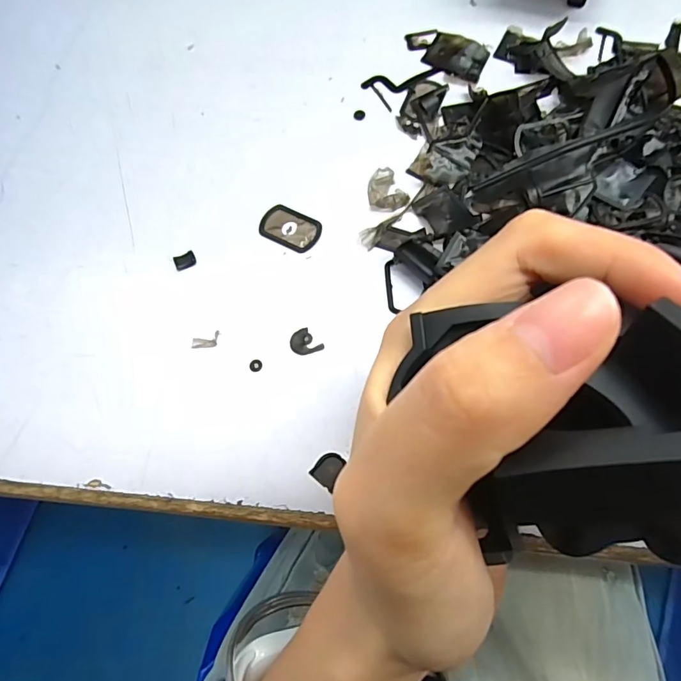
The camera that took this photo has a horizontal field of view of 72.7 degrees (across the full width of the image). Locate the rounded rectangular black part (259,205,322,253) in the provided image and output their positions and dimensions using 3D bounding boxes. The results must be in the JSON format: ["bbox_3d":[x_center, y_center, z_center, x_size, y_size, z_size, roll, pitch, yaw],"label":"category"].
[{"bbox_3d":[-0.020,-0.046,0.186,0.024,0.004,0.016,27,73,11],"label":"rounded rectangular black part"}]

